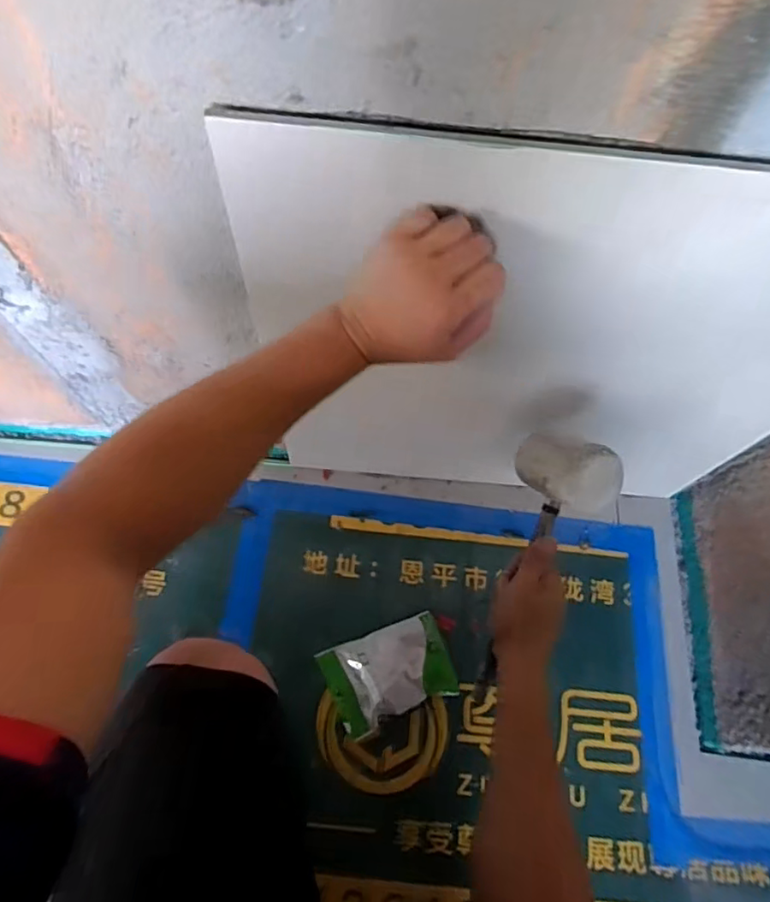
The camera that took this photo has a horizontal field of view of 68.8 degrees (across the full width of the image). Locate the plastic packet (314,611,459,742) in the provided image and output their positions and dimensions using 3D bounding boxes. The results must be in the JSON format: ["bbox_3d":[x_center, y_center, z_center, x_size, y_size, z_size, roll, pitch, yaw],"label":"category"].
[{"bbox_3d":[0.008,0.293,0.747,0.165,0.031,0.113,-21,69,-12],"label":"plastic packet"}]

